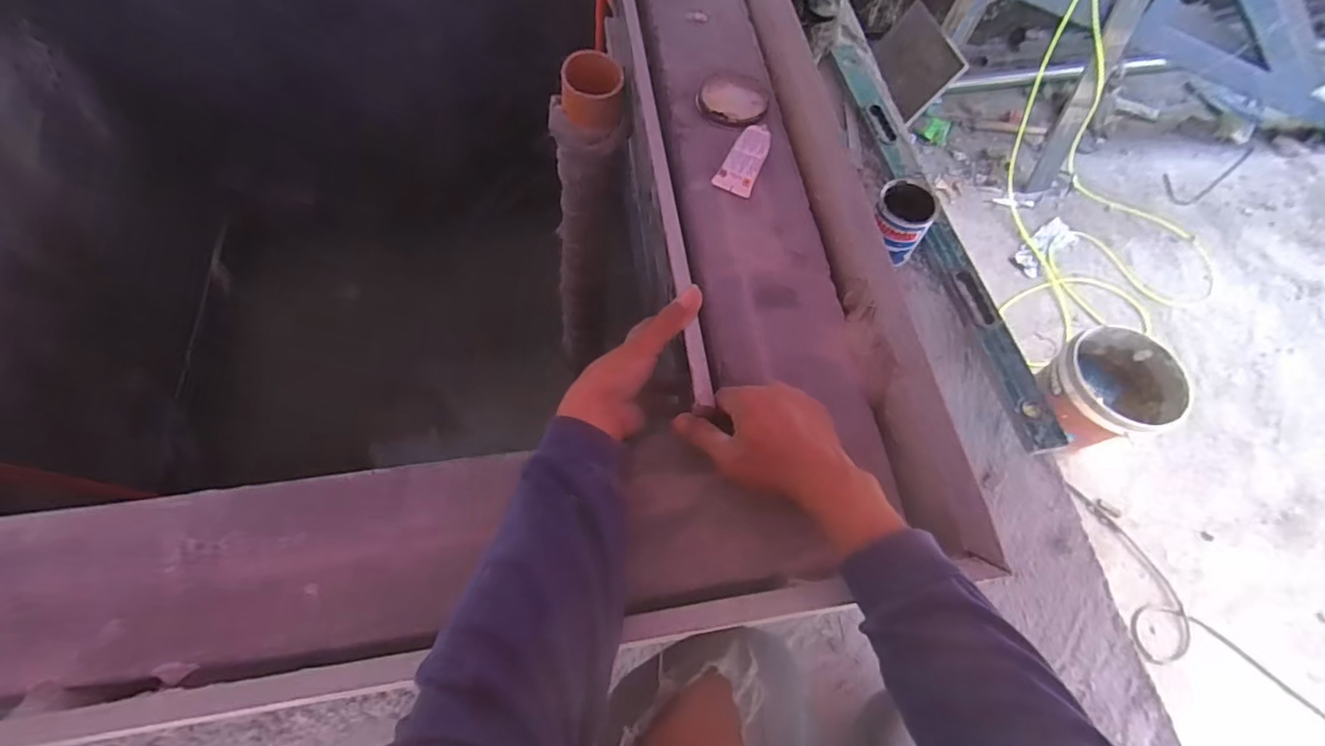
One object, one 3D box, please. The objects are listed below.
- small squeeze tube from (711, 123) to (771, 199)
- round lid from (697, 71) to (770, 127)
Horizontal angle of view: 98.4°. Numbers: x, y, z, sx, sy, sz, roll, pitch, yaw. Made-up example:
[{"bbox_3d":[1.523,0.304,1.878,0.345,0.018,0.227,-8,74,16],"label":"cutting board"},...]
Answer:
[{"bbox_3d":[0.094,-0.245,0.655,0.044,0.022,0.090,21,65,8],"label":"small squeeze tube"},{"bbox_3d":[0.089,-0.338,0.705,0.083,0.013,0.083,1,64,-2],"label":"round lid"}]

